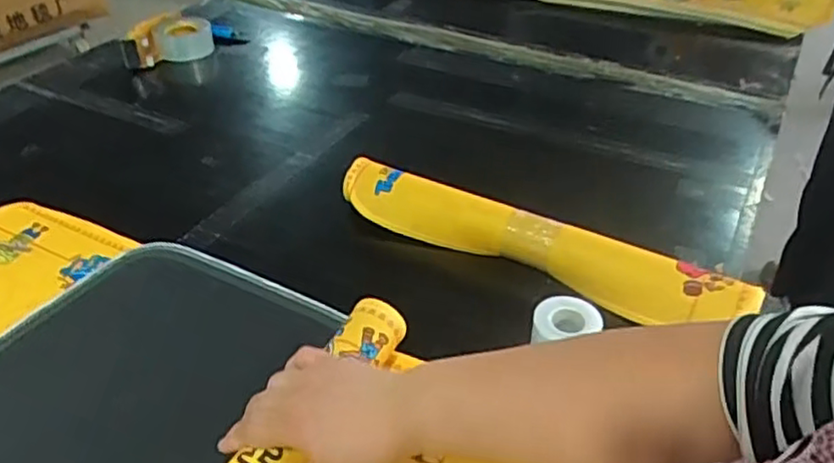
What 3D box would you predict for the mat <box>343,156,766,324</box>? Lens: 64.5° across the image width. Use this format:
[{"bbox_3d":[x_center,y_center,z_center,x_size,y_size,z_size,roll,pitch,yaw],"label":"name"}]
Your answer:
[{"bbox_3d":[0.130,0.018,0.798,0.512,0.067,0.074,20,43,26],"label":"mat"}]

